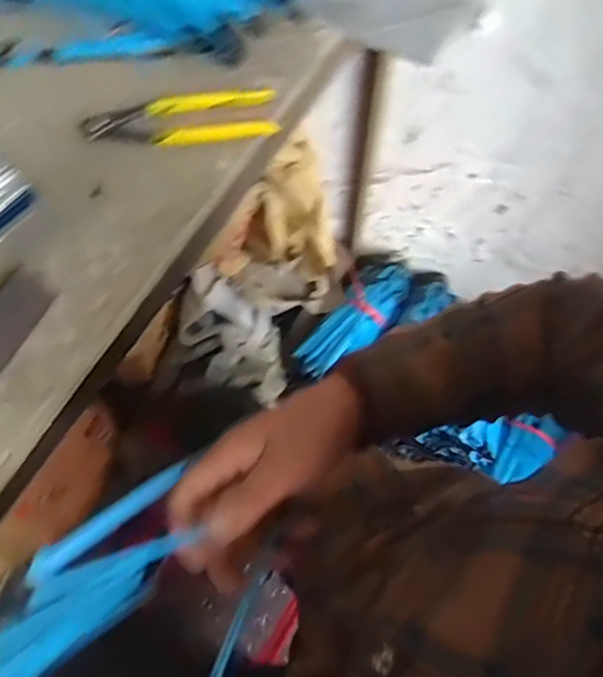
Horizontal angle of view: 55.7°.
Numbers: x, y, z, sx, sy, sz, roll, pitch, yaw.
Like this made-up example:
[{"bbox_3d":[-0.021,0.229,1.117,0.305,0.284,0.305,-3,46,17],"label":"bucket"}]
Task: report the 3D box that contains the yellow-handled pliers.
[{"bbox_3d":[-0.108,-0.194,0.504,0.169,0.016,0.051,-4,66,-3],"label":"yellow-handled pliers"}]

